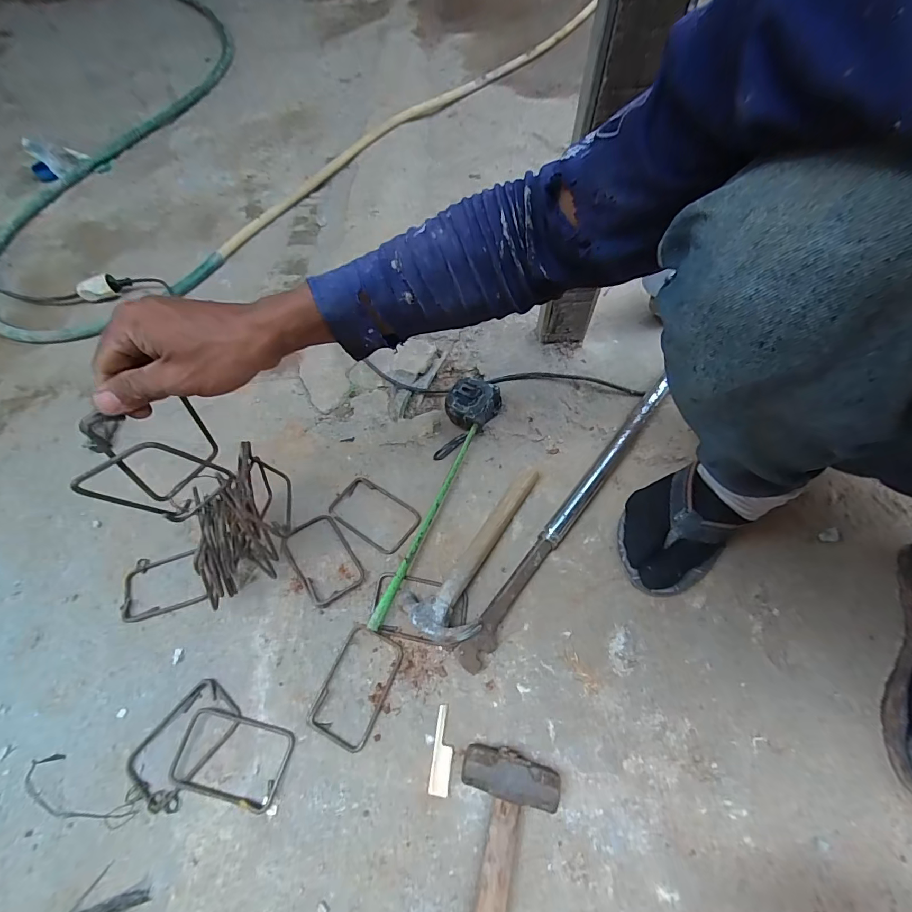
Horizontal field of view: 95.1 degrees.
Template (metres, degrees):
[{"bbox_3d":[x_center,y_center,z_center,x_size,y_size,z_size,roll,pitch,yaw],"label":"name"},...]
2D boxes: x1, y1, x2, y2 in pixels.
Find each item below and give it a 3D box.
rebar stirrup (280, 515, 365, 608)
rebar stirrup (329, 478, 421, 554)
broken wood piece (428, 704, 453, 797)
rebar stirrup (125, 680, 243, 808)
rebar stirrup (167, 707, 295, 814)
[{"bbox_3d":[-0.175,0.133,0.547,0.074,0.011,0.116,-35,67,-14],"label":"rebar stirrup"},{"bbox_3d":[-0.112,0.079,0.576,0.119,0.004,0.072,30,68,16],"label":"rebar stirrup"},{"bbox_3d":[-0.013,0.316,0.450,0.021,0.004,0.080,6,64,5],"label":"broken wood piece"},{"bbox_3d":[-0.300,0.314,0.463,0.073,0.005,0.115,35,70,18],"label":"rebar stirrup"},{"bbox_3d":[-0.242,0.324,0.449,0.124,0.004,0.077,11,64,8],"label":"rebar stirrup"}]

